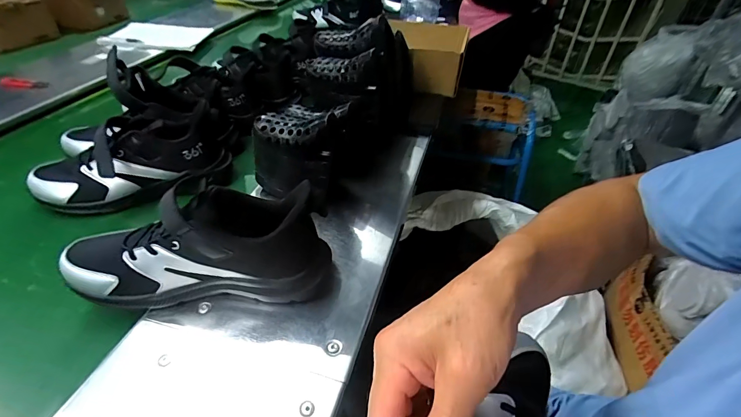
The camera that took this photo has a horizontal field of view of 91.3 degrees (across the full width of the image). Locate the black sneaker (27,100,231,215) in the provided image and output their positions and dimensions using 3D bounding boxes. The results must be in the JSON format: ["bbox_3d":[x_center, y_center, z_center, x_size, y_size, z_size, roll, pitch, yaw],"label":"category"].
[{"bbox_3d":[-0.361,-0.071,0.560,0.271,0.127,0.094,-21,46,-24],"label":"black sneaker"}]

